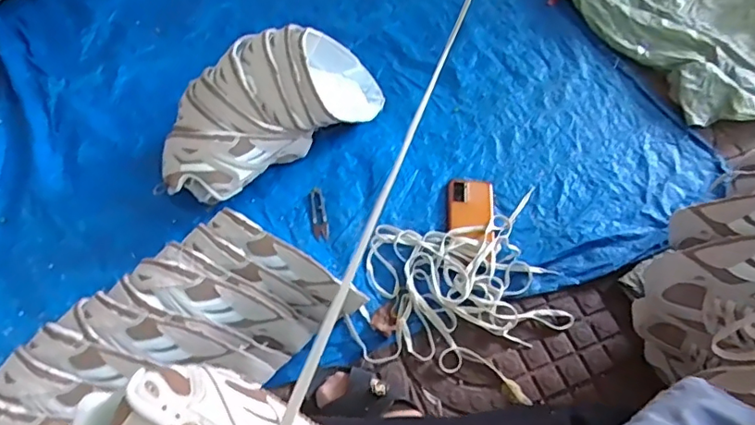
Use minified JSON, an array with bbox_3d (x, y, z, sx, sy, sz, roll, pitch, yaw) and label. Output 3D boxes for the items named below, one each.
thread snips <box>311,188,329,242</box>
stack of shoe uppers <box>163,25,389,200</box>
[{"bbox_3d":[-0.097,0.001,0.909,0.025,0.009,0.099,-7,58,-7],"label":"thread snips"},{"bbox_3d":[-0.167,-0.180,0.899,0.424,0.168,0.164,-32,64,-21],"label":"stack of shoe uppers"}]

